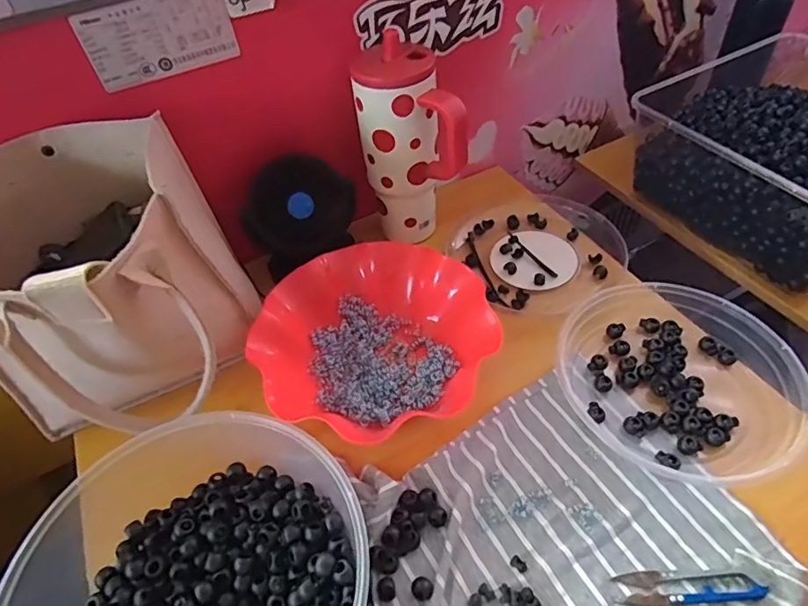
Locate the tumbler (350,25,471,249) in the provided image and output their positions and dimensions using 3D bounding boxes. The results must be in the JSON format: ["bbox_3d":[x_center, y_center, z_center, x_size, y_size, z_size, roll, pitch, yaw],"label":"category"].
[{"bbox_3d":[0.007,-0.169,0.582,0.098,0.214,0.113,-12,48,-5],"label":"tumbler"}]

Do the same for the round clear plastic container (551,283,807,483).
[{"bbox_3d":[0.247,0.062,0.475,0.180,0.044,0.190,-3,48,3],"label":"round clear plastic container"}]

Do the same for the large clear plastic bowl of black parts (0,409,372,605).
[{"bbox_3d":[-0.135,0.199,0.357,0.228,0.096,0.223,-4,48,2],"label":"large clear plastic bowl of black parts"}]

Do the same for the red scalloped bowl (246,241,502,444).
[{"bbox_3d":[-0.032,0.032,0.521,0.217,0.059,0.193,-19,49,-11],"label":"red scalloped bowl"}]

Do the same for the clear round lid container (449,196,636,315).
[{"bbox_3d":[0.155,-0.064,0.625,0.178,0.025,0.176,-3,48,3],"label":"clear round lid container"}]

